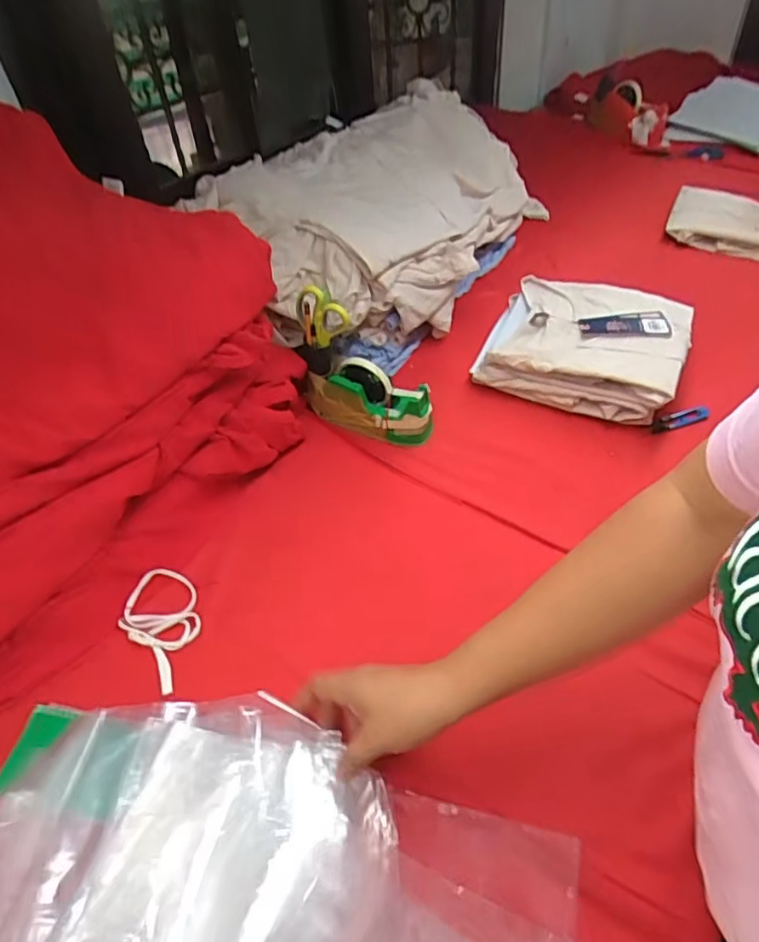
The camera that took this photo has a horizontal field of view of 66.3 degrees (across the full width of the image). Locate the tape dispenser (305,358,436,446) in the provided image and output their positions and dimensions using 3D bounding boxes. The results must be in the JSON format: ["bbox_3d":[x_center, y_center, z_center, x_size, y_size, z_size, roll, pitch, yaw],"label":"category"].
[{"bbox_3d":[-0.016,-0.102,0.812,0.181,0.101,0.059,9,47,15],"label":"tape dispenser"}]

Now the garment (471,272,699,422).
[{"bbox_3d":[0.304,-0.184,0.871,0.269,0.092,0.214,16,49,22],"label":"garment"}]

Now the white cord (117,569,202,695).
[{"bbox_3d":[-0.227,0.163,0.627,0.083,0.023,0.128,-36,52,-26],"label":"white cord"}]

